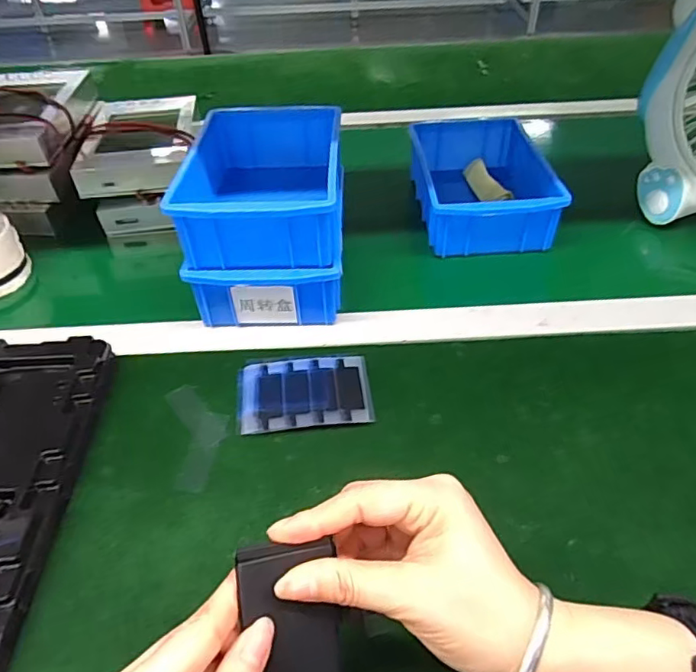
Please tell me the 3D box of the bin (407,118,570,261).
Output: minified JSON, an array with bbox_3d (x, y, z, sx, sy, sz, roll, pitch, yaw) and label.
[{"bbox_3d":[0.144,-0.170,0.615,0.130,0.062,0.203,-2,45,-1],"label":"bin"}]

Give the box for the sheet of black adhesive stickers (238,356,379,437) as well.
[{"bbox_3d":[-0.034,0.042,0.440,0.102,0.007,0.075,-5,44,-3],"label":"sheet of black adhesive stickers"}]

